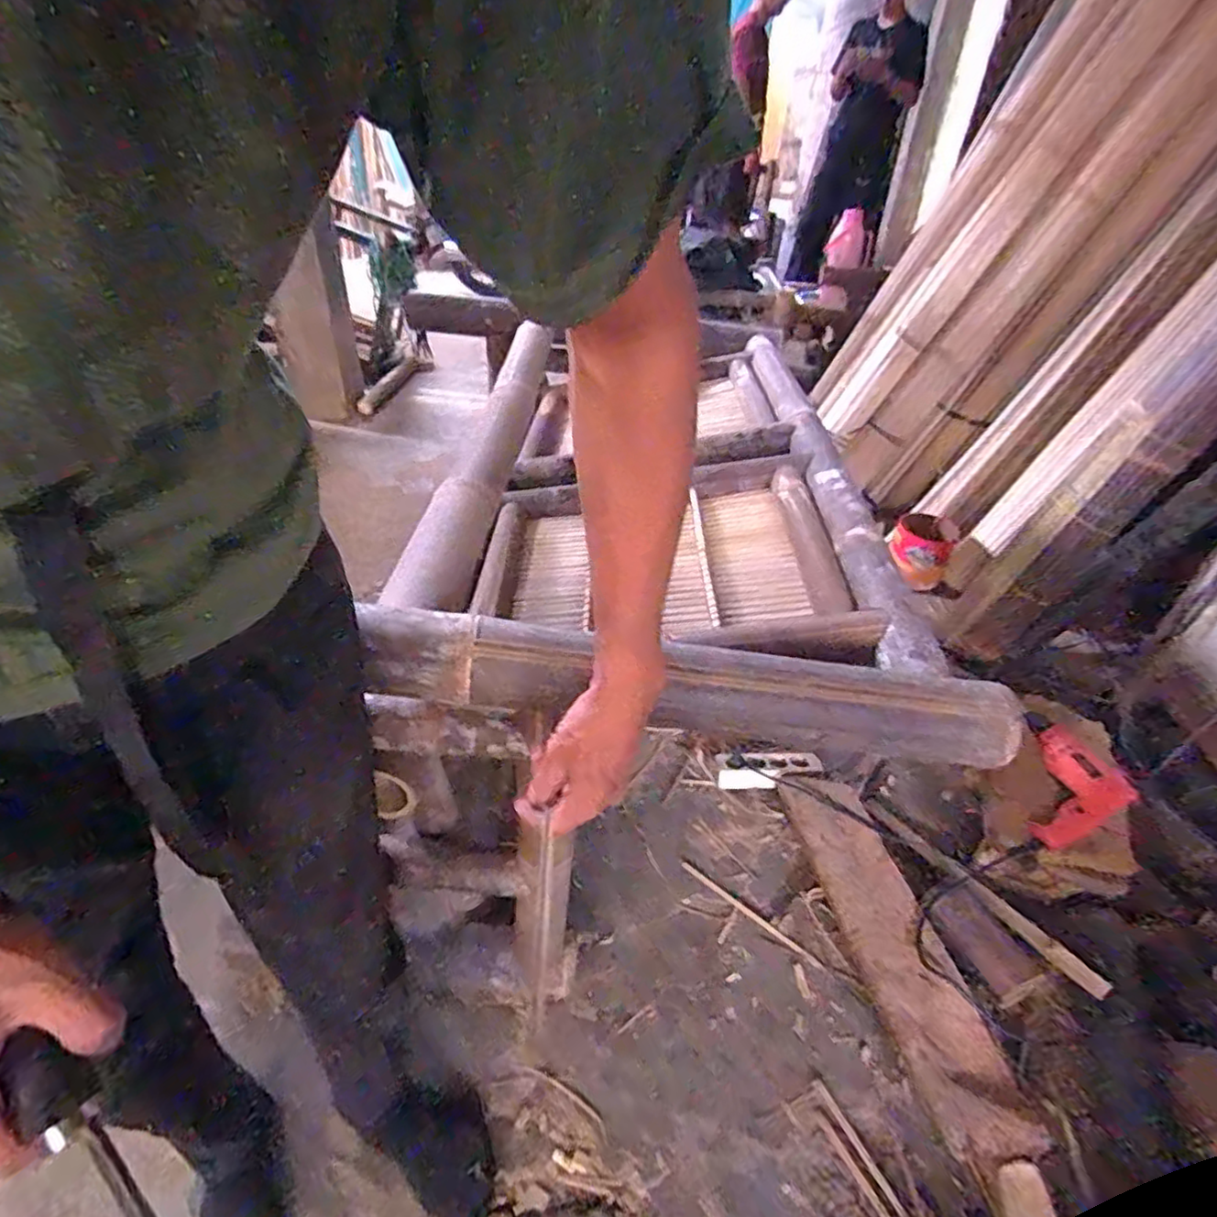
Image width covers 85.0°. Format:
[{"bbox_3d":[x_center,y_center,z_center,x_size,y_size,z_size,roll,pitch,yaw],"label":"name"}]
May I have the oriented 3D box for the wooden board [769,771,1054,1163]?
[{"bbox_3d":[0.409,0.477,0.970,0.119,0.012,0.525,-21,43,3],"label":"wooden board"}]

